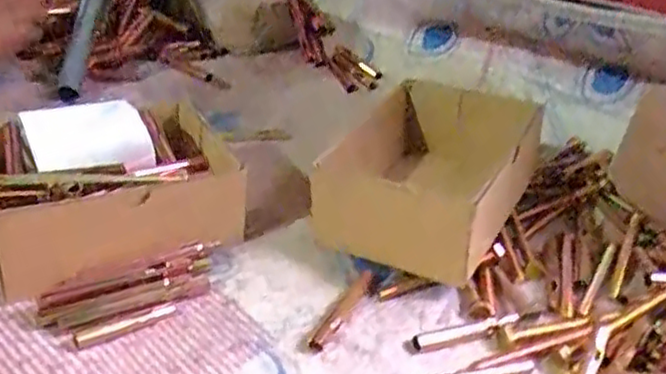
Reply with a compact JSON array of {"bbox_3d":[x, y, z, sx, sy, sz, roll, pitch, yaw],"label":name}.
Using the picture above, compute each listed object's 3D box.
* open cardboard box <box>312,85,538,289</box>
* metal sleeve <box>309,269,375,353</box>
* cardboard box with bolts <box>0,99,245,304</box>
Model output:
[{"bbox_3d":[0.091,-0.011,0.584,0.127,0.090,0.172,18,35,21],"label":"open cardboard box"},{"bbox_3d":[0.007,0.088,0.495,0.011,0.008,0.081,20,36,24],"label":"metal sleeve"},{"bbox_3d":[-0.169,-0.002,0.532,0.192,0.087,0.133,-18,38,-30],"label":"cardboard box with bolts"}]

